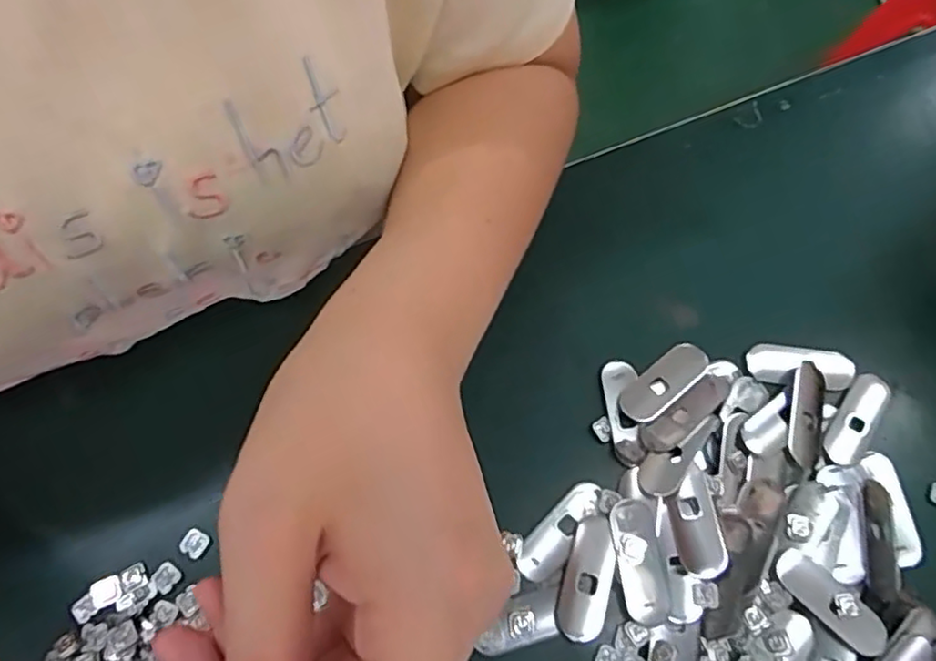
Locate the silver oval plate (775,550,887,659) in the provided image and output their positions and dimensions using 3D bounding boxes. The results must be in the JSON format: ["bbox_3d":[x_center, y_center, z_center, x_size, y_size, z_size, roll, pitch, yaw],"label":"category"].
[{"bbox_3d":[0.150,0.112,0.269,0.018,0.004,0.048,-42,74,-17],"label":"silver oval plate"}]

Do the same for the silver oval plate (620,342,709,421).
[{"bbox_3d":[0.094,0.024,0.311,0.050,0.004,0.018,-38,73,-16],"label":"silver oval plate"}]

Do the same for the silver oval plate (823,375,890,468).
[{"bbox_3d":[0.184,0.041,0.308,0.018,0.005,0.051,36,71,12],"label":"silver oval plate"}]

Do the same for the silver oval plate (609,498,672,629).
[{"bbox_3d":[0.073,0.097,0.276,0.019,0.004,0.050,-6,68,-4],"label":"silver oval plate"}]

